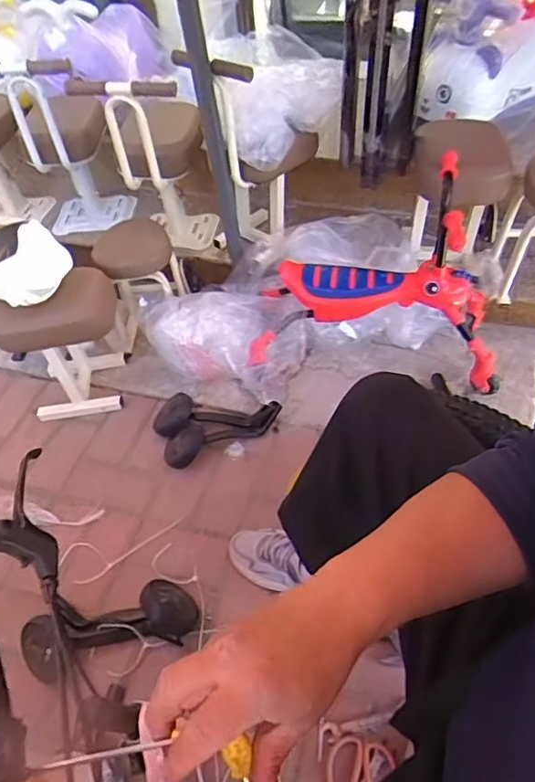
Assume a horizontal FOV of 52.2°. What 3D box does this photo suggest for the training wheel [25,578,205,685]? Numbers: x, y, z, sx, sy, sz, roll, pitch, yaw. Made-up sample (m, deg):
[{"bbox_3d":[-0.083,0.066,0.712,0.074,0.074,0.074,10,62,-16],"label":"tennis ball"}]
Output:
[{"bbox_3d":[-0.270,0.395,0.948,0.289,0.081,0.125,-11,49,-4],"label":"training wheel"}]

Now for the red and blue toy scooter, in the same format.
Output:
[{"bbox_3d":[0.239,-0.249,1.218,0.564,0.395,0.314,1,49,6],"label":"red and blue toy scooter"}]

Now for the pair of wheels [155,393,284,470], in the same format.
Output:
[{"bbox_3d":[-0.118,0.060,1.240,0.273,0.070,0.160,-22,51,-14],"label":"pair of wheels"}]

